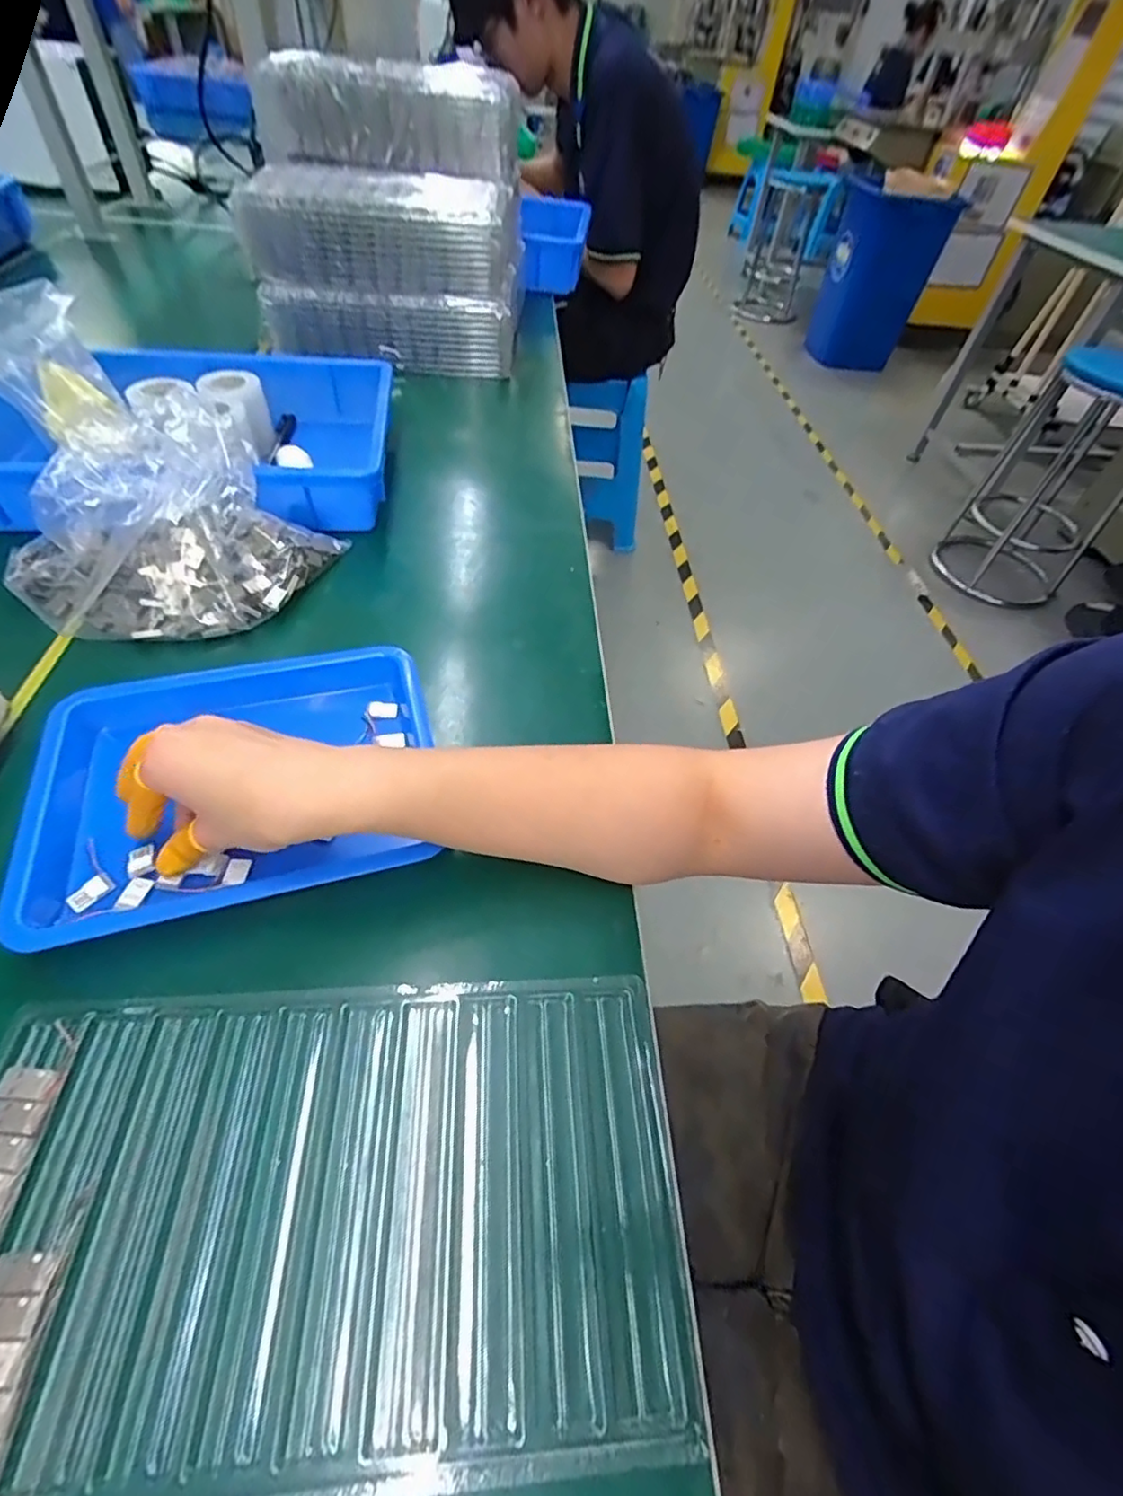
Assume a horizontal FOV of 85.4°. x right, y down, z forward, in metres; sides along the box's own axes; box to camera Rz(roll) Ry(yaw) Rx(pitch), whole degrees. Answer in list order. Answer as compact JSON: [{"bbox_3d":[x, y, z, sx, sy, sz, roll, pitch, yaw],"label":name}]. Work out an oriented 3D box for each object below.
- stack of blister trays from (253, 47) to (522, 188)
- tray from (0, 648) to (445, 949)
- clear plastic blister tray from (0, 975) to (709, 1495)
[{"bbox_3d":[-0.220,-0.846,0.806,0.320,0.091,0.202,1,51,-5],"label":"stack of blister trays"},{"bbox_3d":[-0.188,0.018,0.363,0.219,0.034,0.171,-11,53,-15],"label":"tray"},{"bbox_3d":[-0.097,0.183,0.250,0.288,0.019,0.161,-1,53,-5],"label":"clear plastic blister tray"}]

